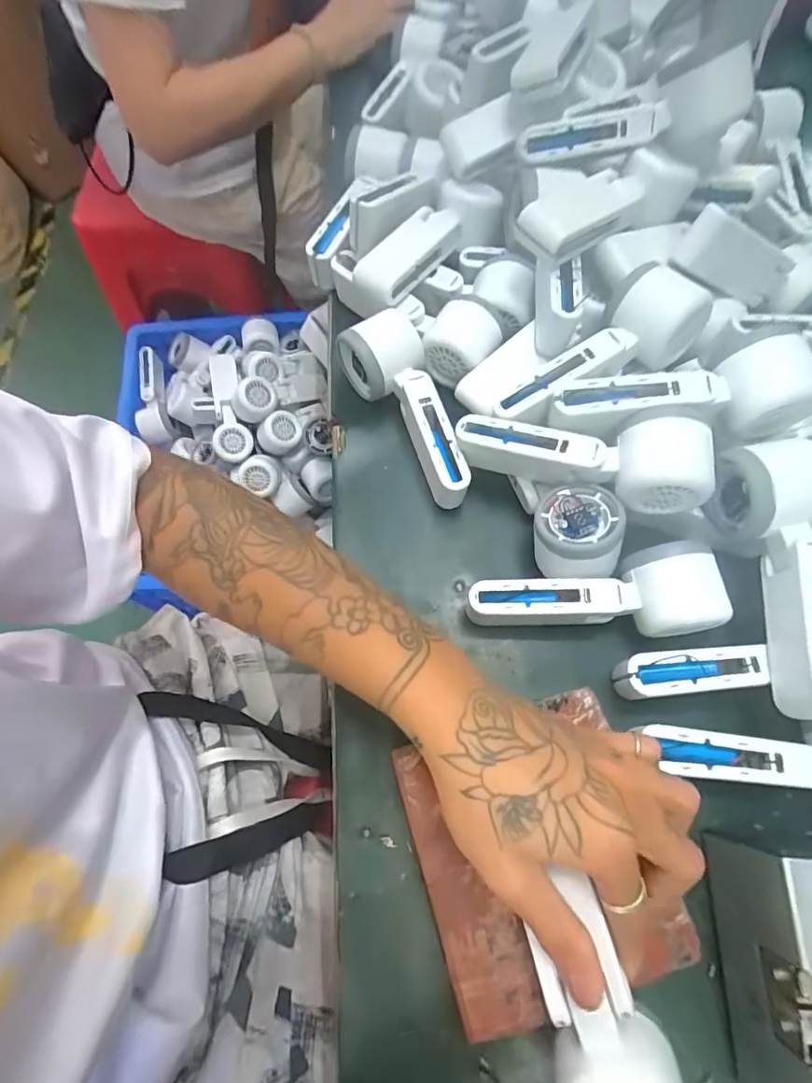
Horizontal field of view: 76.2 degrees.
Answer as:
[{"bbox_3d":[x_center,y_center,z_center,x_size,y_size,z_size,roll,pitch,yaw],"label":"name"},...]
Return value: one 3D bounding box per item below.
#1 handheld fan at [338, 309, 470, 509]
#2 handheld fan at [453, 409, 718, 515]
[{"bbox_3d":[-0.004,-0.104,0.404,0.065,0.053,0.165,-16,69,-6],"label":"handheld fan"},{"bbox_3d":[0.119,-0.061,0.357,0.164,0.050,0.054,10,68,19],"label":"handheld fan"}]

